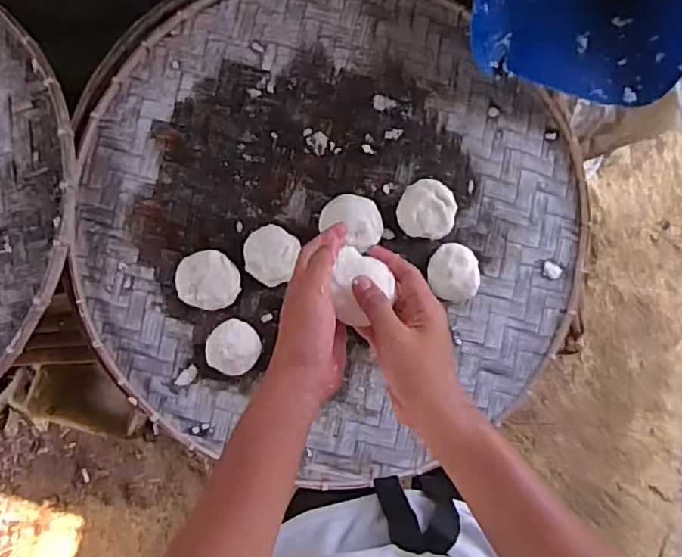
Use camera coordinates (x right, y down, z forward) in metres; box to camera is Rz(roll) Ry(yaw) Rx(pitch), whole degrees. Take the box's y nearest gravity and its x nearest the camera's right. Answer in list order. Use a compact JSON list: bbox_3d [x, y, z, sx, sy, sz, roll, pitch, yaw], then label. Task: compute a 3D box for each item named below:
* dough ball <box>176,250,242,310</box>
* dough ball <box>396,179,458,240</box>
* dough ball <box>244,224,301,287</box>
[{"bbox_3d":[-0.182,0.003,0.786,0.084,0.037,0.077,0,85,1],"label":"dough ball"},{"bbox_3d":[0.118,-0.092,0.780,0.077,0.044,0.074,0,85,1],"label":"dough ball"},{"bbox_3d":[-0.097,-0.032,0.790,0.070,0.031,0.076,0,85,1],"label":"dough ball"}]

